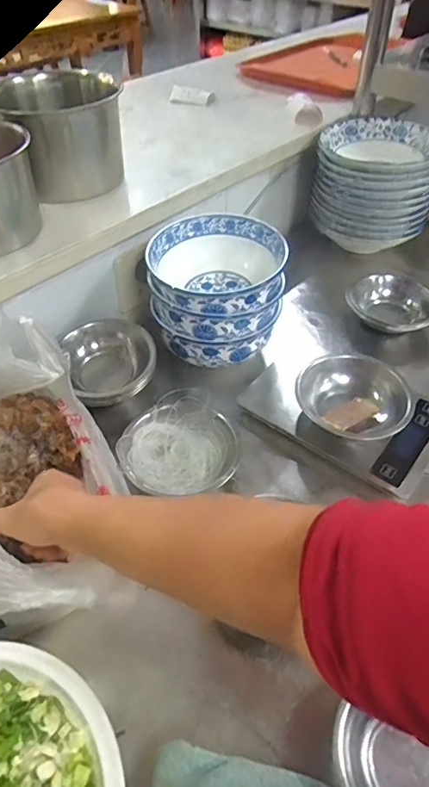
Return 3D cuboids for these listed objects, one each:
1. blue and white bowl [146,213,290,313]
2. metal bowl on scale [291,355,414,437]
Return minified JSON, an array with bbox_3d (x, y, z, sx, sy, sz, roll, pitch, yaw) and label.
[{"bbox_3d":[0.005,-0.150,0.647,0.163,0.086,0.167,-2,49,2],"label":"blue and white bowl"},{"bbox_3d":[0.164,0.013,0.602,0.134,0.053,0.116,1,49,5],"label":"metal bowl on scale"}]

